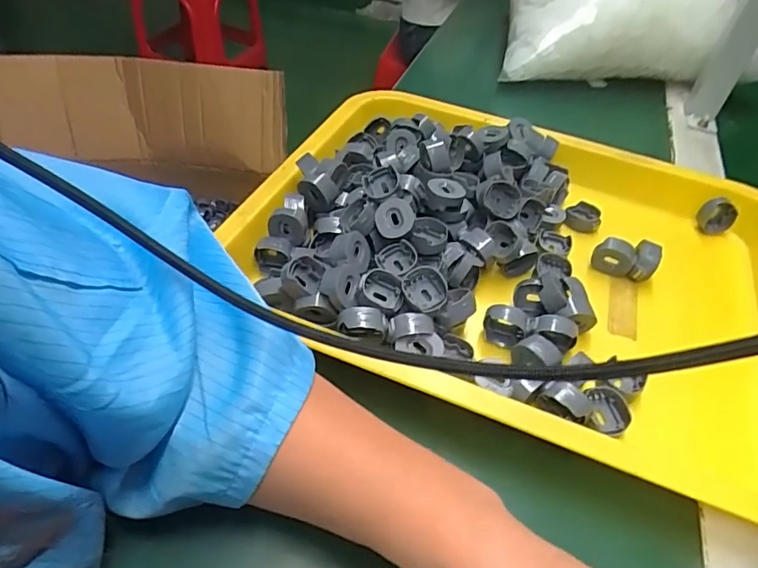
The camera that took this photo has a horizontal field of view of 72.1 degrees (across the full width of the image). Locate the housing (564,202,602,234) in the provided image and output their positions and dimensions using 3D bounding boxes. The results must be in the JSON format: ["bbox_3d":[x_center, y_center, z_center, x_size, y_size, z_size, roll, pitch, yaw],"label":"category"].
[{"bbox_3d":[0.165,-0.054,0.422,0.027,0.013,0.028,21,47,14],"label":"housing"}]

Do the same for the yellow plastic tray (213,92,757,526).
[{"bbox_3d":[0.105,-0.029,0.370,0.381,0.054,0.290,19,47,12],"label":"yellow plastic tray"}]

